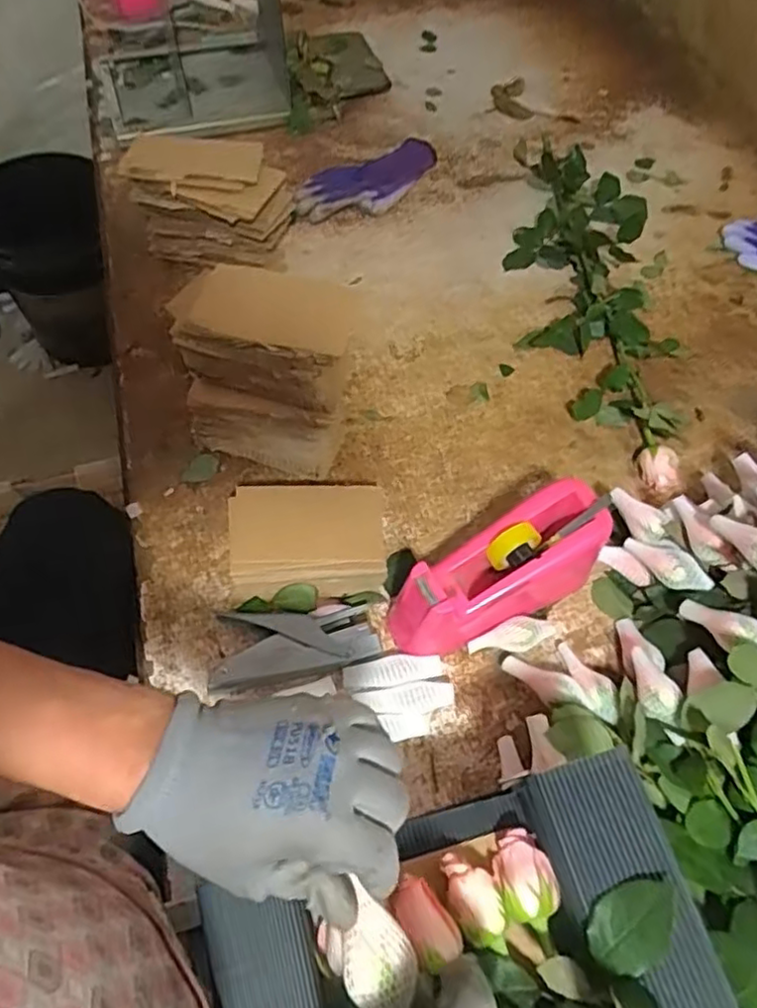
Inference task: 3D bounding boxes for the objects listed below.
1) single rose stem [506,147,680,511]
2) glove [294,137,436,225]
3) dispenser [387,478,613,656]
[{"bbox_3d":[0.261,-0.285,0.806,0.164,0.079,0.571,4,61,0],"label":"single rose stem"},{"bbox_3d":[-0.010,-0.445,0.908,0.229,0.031,0.086,-40,70,-21],"label":"glove"},{"bbox_3d":[0.107,0.064,0.592,0.214,0.117,0.075,-31,66,-4],"label":"dispenser"}]

